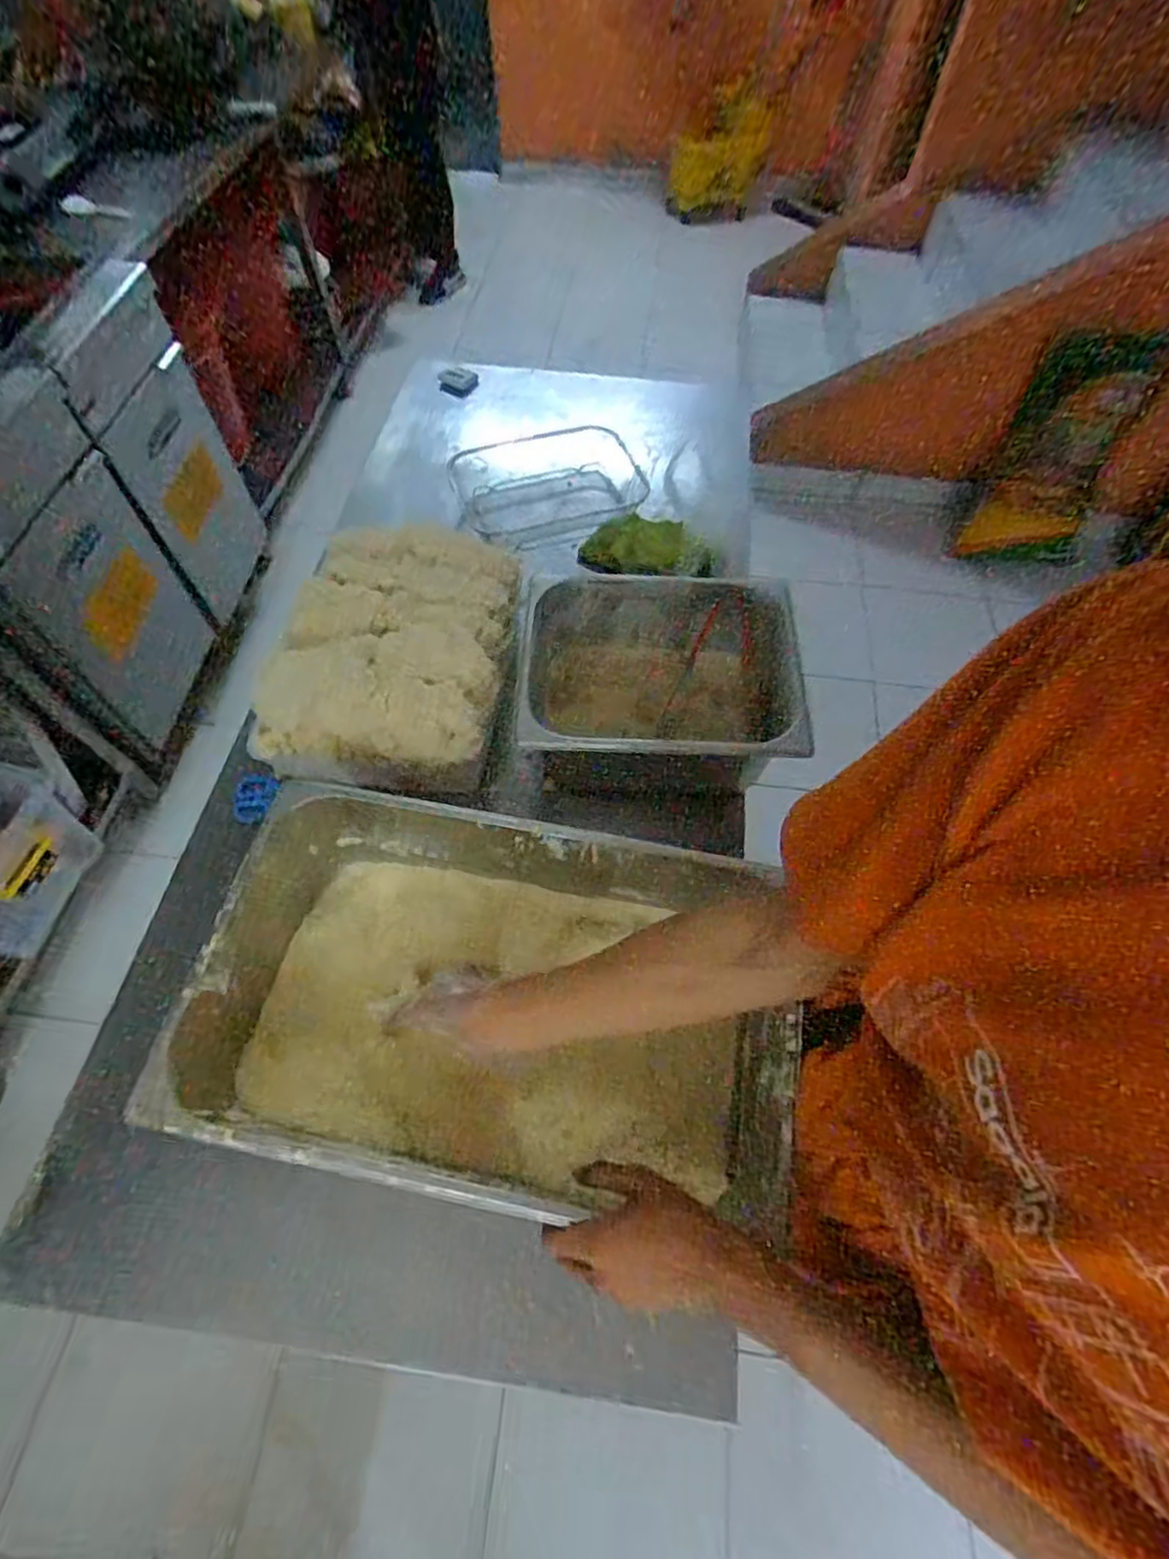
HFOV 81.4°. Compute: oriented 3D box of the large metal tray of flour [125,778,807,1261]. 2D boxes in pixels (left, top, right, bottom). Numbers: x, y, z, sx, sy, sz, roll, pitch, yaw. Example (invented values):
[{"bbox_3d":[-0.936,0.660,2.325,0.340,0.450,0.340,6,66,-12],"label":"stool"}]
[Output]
[{"bbox_3d":[-0.093,0.220,0.675,0.549,0.168,0.320,9,60,4],"label":"large metal tray of flour"}]

